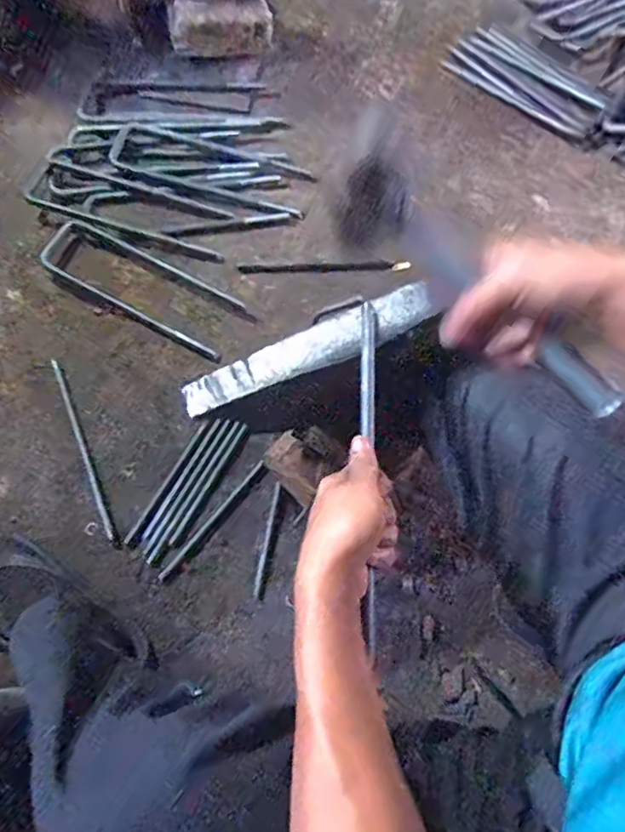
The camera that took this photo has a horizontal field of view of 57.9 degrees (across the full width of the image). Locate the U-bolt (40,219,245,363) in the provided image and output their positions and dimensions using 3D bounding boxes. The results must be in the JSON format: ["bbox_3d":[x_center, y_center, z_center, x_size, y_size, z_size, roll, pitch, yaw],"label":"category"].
[{"bbox_3d":[-0.278,-0.217,0.923,0.353,0.011,0.112,28,69,12],"label":"U-bolt"}]

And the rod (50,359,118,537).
[{"bbox_3d":[-0.331,0.045,0.812,0.012,0.015,0.284,-23,68,-9],"label":"rod"}]

